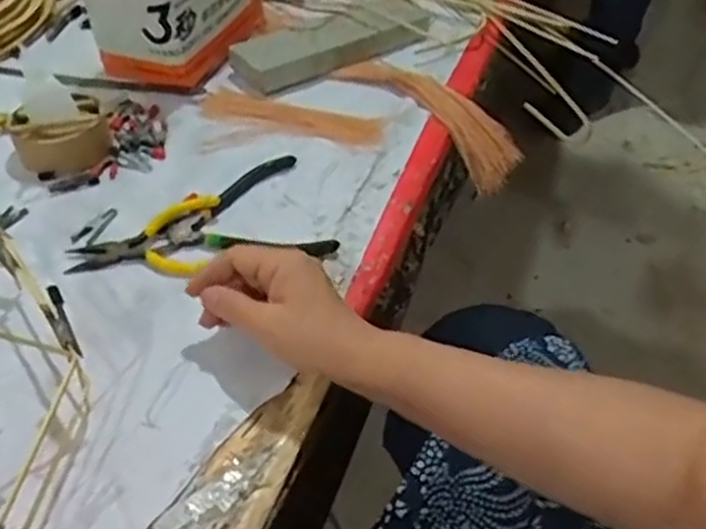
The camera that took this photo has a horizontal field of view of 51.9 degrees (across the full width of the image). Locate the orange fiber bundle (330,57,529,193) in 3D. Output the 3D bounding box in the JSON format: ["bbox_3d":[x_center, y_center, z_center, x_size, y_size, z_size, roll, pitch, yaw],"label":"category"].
[{"bbox_3d":[0.075,-0.154,0.718,0.203,0.050,0.049,38,55,13],"label":"orange fiber bundle"}]

